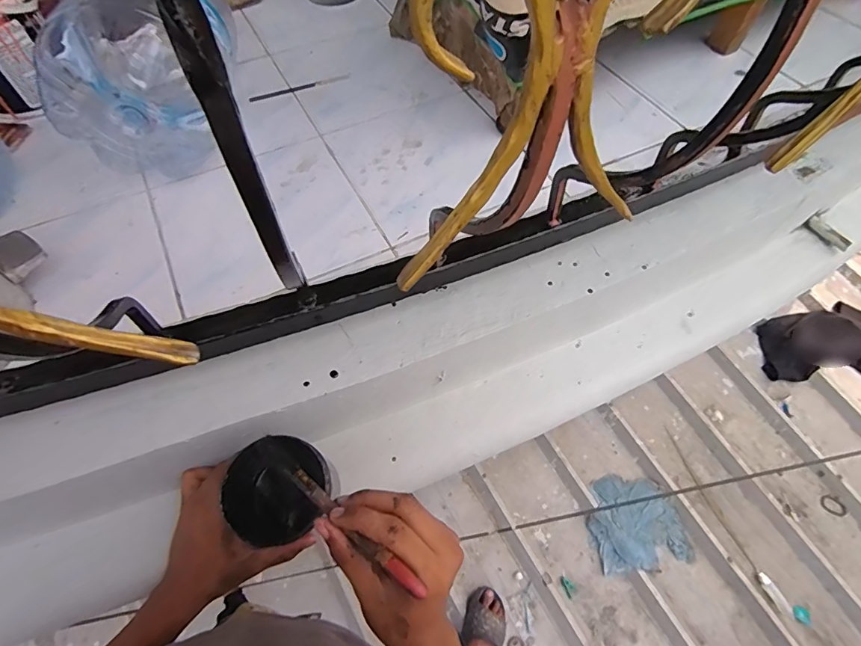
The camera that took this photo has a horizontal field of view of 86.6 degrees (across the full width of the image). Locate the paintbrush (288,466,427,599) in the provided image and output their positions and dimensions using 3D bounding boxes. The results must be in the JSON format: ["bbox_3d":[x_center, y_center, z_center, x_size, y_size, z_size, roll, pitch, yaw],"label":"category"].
[{"bbox_3d":[-0.054,0.139,0.312,0.122,0.009,0.010,31,64,26],"label":"paintbrush"}]

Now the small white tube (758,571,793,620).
[{"bbox_3d":[1.000,0.788,1.321,0.034,0.019,0.118,-17,58,-10],"label":"small white tube"}]

